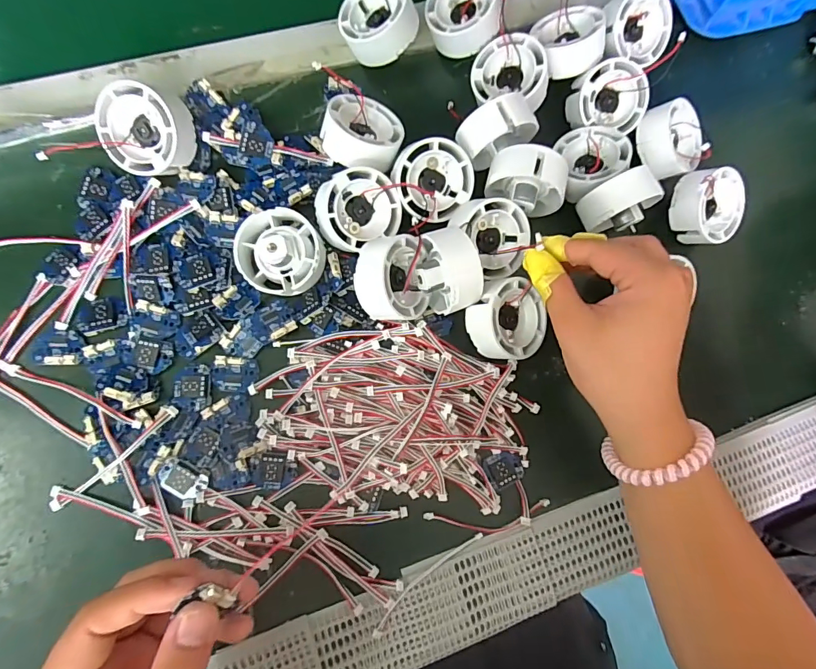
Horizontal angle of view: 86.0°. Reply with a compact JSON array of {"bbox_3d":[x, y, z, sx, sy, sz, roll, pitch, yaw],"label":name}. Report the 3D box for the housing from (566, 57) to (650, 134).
[{"bbox_3d":[0.150,-0.178,0.326,0.055,0.029,0.047,4,114,4],"label":"housing"}]

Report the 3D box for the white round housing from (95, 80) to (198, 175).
[{"bbox_3d":[-0.169,-0.133,0.285,0.053,0.025,0.053,9,112,6],"label":"white round housing"}]

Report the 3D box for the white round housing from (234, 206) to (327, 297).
[{"bbox_3d":[-0.083,-0.054,0.282,0.053,0.024,0.052,0,82,-2],"label":"white round housing"}]

